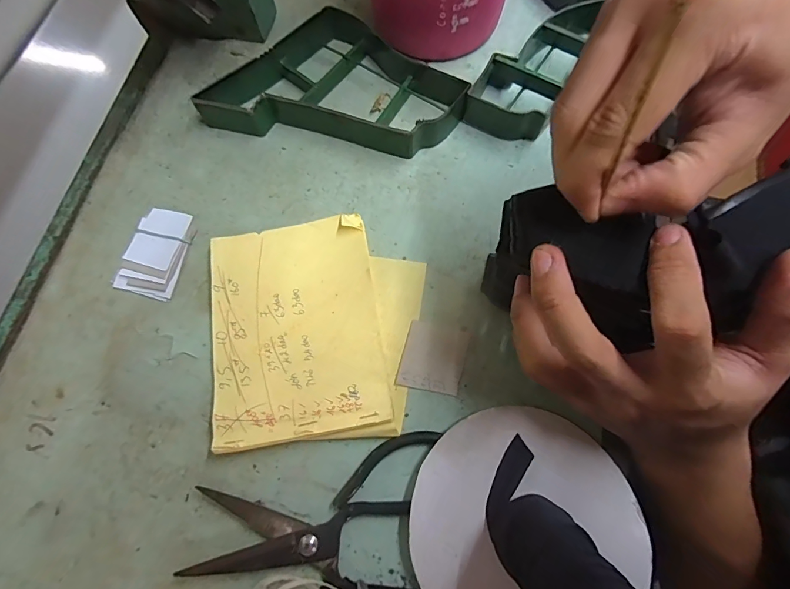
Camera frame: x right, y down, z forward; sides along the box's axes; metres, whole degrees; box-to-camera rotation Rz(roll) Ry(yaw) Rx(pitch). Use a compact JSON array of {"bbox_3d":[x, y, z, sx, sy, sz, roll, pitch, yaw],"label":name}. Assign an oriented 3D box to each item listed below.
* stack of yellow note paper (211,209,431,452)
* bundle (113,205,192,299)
[{"bbox_3d":[-0.055,0.021,0.285,0.144,0.015,0.150,-6,72,0],"label":"stack of yellow note paper"},{"bbox_3d":[-0.181,-0.032,0.309,0.044,0.008,0.067,10,72,6],"label":"bundle"}]

